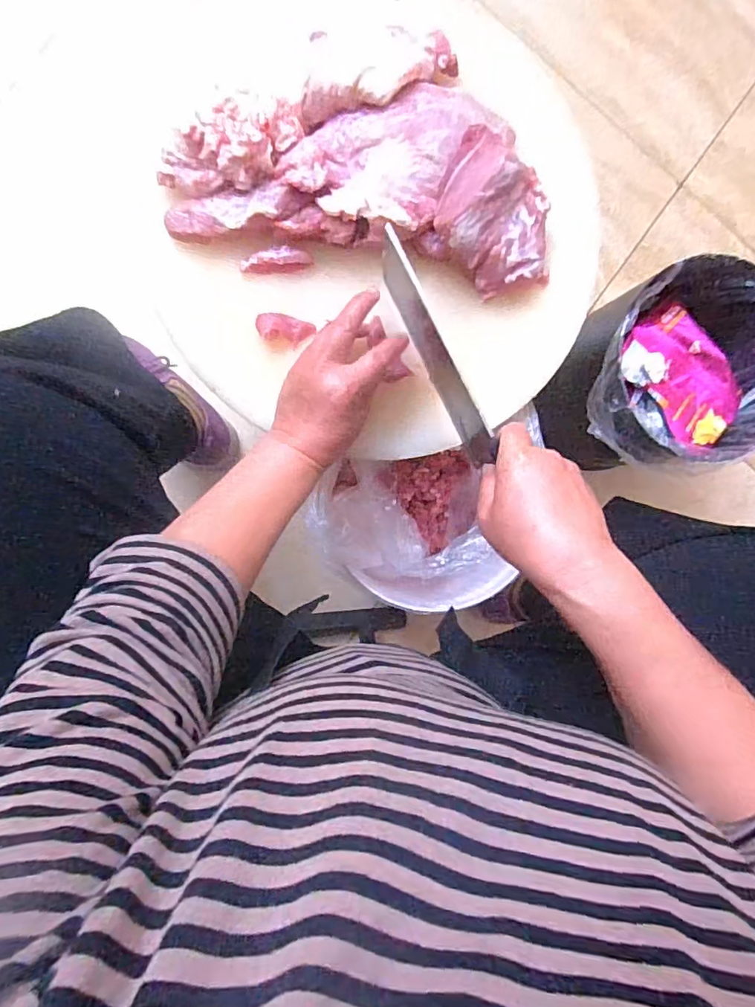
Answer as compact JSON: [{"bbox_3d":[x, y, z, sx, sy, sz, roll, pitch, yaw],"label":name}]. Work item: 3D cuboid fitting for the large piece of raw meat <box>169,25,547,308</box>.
[{"bbox_3d":[-0.001,-0.293,0.436,0.326,0.050,0.201,8,92,-7],"label":"large piece of raw meat"}]

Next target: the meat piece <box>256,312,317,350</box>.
[{"bbox_3d":[-0.079,-0.150,0.459,0.049,0.011,0.023,12,91,-7],"label":"meat piece"}]

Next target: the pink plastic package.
[{"bbox_3d":[0.349,-0.142,0.606,0.086,0.031,0.153,-26,95,-5],"label":"pink plastic package"}]

